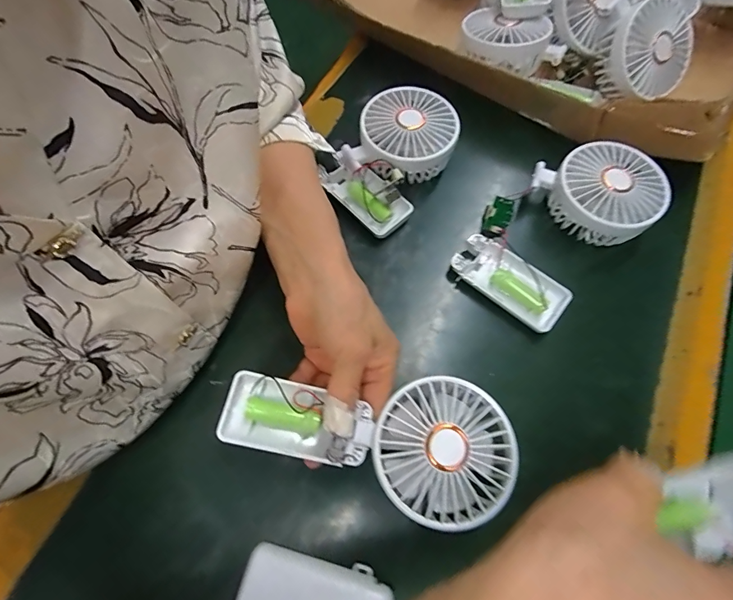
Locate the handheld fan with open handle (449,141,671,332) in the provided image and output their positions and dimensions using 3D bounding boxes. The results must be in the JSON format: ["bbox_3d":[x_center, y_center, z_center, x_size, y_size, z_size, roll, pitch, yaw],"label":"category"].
[{"bbox_3d":[0.164,-0.066,0.330,0.180,0.042,0.099,-41,76,-16],"label":"handheld fan with open handle"}]

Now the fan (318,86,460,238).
[{"bbox_3d":[0.025,-0.132,0.362,0.092,0.047,0.133,42,73,12],"label":"fan"}]

